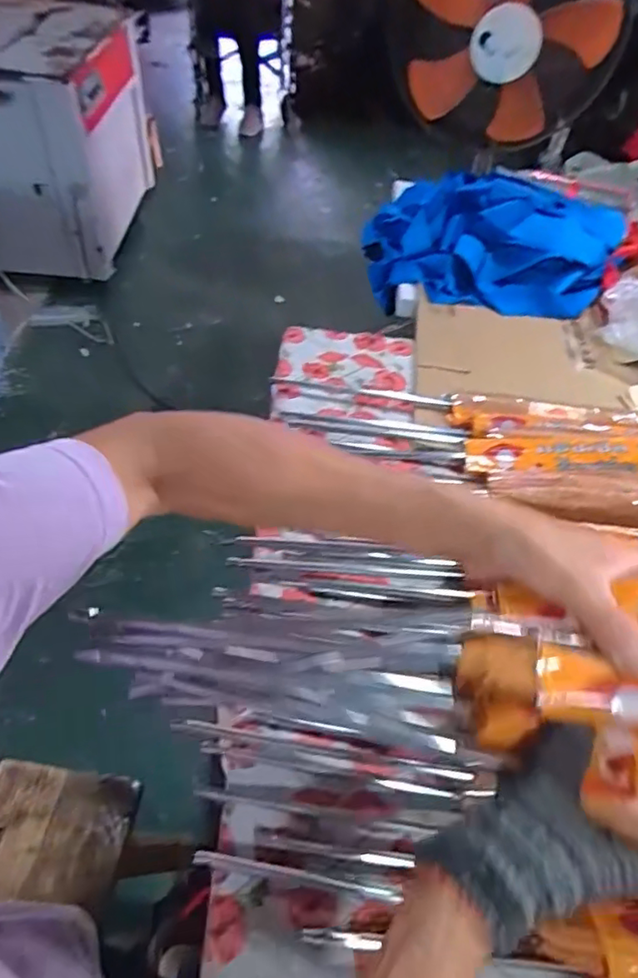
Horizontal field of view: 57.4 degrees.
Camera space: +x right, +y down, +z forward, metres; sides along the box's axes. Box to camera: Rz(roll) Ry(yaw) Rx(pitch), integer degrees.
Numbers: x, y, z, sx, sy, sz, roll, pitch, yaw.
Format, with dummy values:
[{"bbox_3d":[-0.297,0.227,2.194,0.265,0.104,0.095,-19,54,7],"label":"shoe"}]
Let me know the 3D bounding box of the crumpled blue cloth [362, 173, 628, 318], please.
[{"bbox_3d":[0.325,-0.439,1.079,0.455,0.174,0.284,3,50,-3],"label":"crumpled blue cloth"}]

